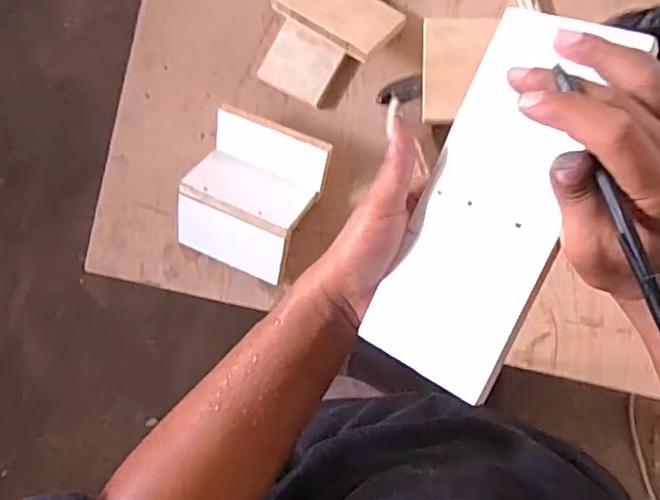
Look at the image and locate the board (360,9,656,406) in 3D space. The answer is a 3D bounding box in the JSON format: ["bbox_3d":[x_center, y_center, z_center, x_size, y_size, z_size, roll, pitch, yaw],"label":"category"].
[{"bbox_3d":[0.099,-0.029,0.347,0.085,0.007,0.225,27,99,29],"label":"board"}]

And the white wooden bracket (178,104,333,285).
[{"bbox_3d":[-0.099,-0.068,0.735,0.153,0.080,0.186,23,92,9],"label":"white wooden bracket"}]

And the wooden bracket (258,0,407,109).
[{"bbox_3d":[-0.015,-0.275,0.742,0.153,0.048,0.163,38,95,8],"label":"wooden bracket"}]

